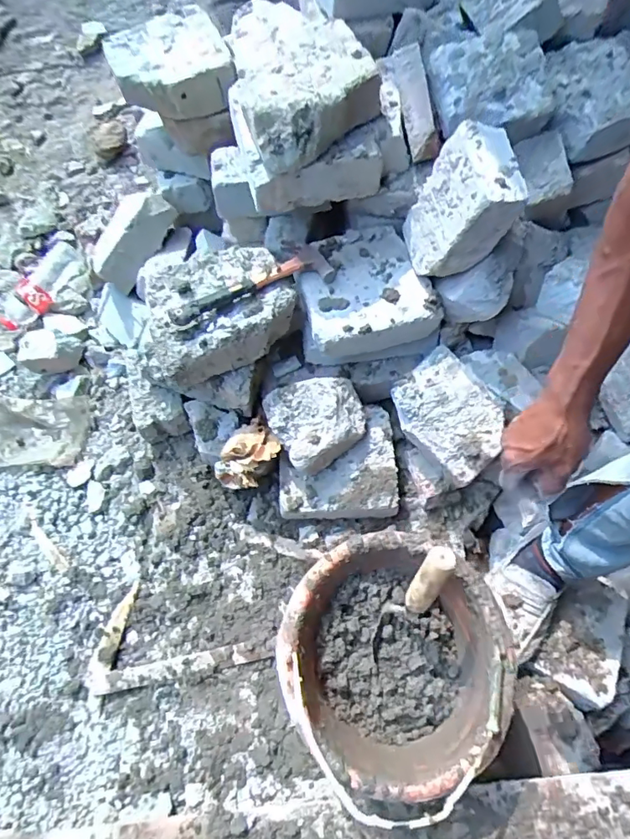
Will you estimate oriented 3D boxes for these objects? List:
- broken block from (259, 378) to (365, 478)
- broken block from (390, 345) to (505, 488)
[{"bbox_3d":[0.006,-0.006,0.850,0.156,0.066,0.141,-29,68,-10],"label":"broken block"},{"bbox_3d":[0.220,-0.009,0.843,0.138,0.056,0.189,-37,70,-13],"label":"broken block"}]

